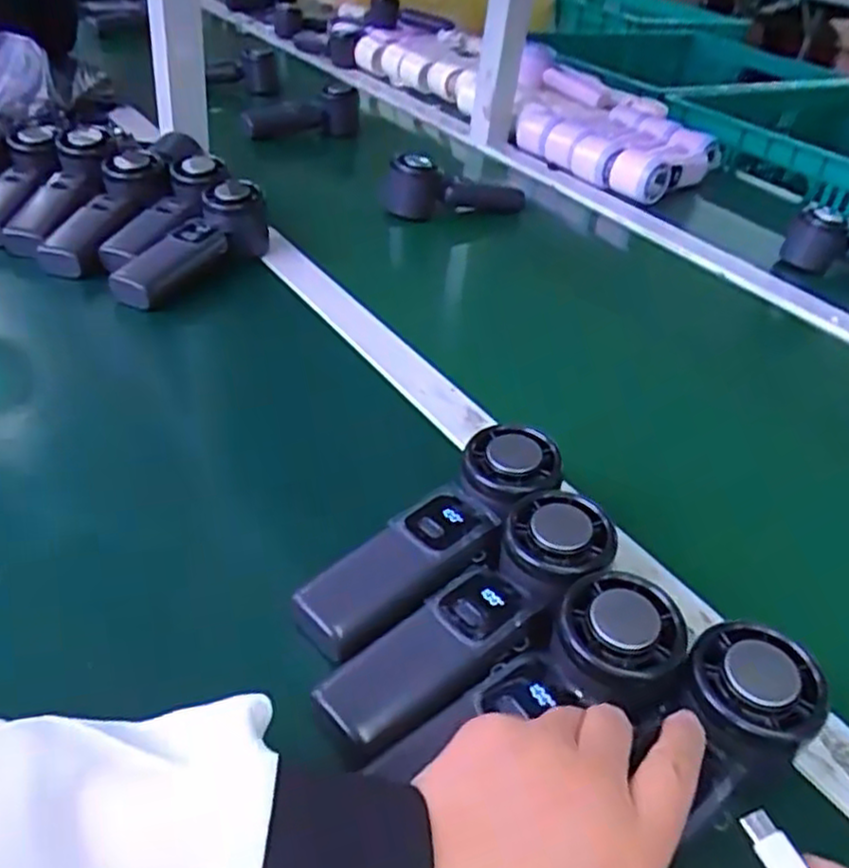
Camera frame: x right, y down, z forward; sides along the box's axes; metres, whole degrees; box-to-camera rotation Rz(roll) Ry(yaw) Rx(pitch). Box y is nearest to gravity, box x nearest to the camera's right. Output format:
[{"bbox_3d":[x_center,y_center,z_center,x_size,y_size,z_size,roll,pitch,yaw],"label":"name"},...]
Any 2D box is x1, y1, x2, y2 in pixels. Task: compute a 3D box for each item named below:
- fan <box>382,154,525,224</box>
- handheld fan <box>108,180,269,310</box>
[{"bbox_3d":[0.037,-0.277,0.836,0.161,0.069,0.055,3,38,-7],"label":"fan"},{"bbox_3d":[-0.198,-0.165,0.627,0.051,0.058,0.152,24,40,20],"label":"handheld fan"}]

